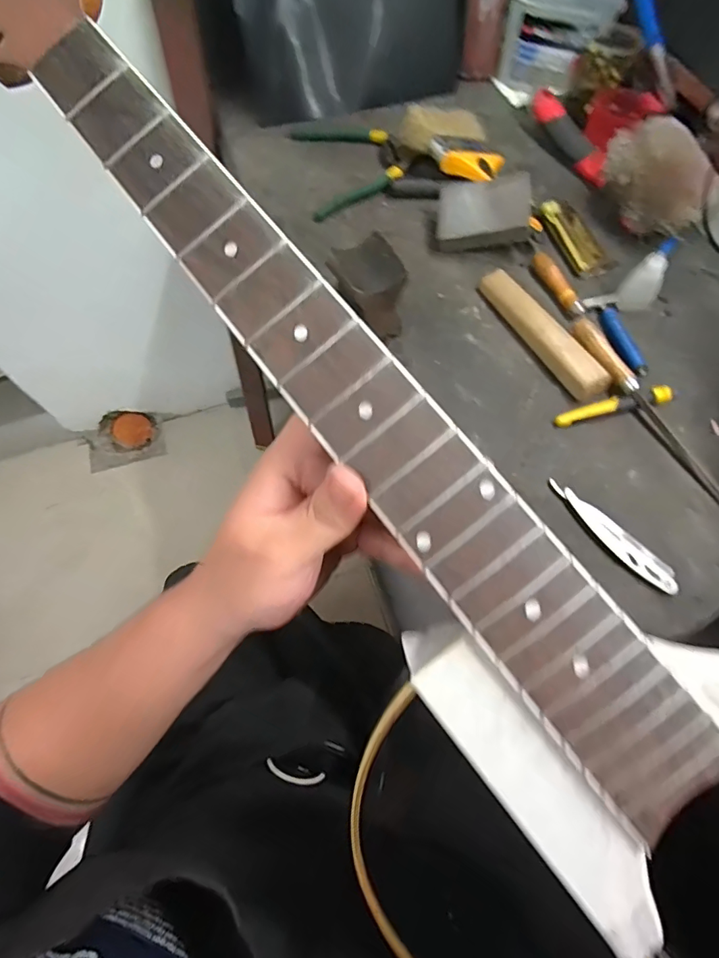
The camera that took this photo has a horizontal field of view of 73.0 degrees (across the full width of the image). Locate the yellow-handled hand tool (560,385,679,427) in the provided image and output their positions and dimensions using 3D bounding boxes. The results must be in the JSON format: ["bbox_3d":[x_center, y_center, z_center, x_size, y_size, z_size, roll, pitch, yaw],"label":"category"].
[{"bbox_3d":[0.260,-0.074,0.487,0.129,0.010,0.017,-13,69,-3],"label":"yellow-handled hand tool"}]

